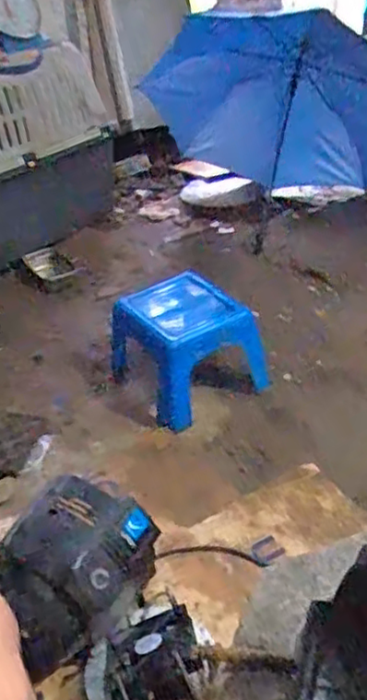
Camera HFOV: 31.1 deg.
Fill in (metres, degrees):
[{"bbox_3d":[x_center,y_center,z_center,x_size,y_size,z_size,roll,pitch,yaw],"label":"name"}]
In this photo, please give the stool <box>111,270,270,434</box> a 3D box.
[{"bbox_3d":[0.004,-0.019,1.534,0.305,0.211,0.273,-19,35,-21],"label":"stool"}]

